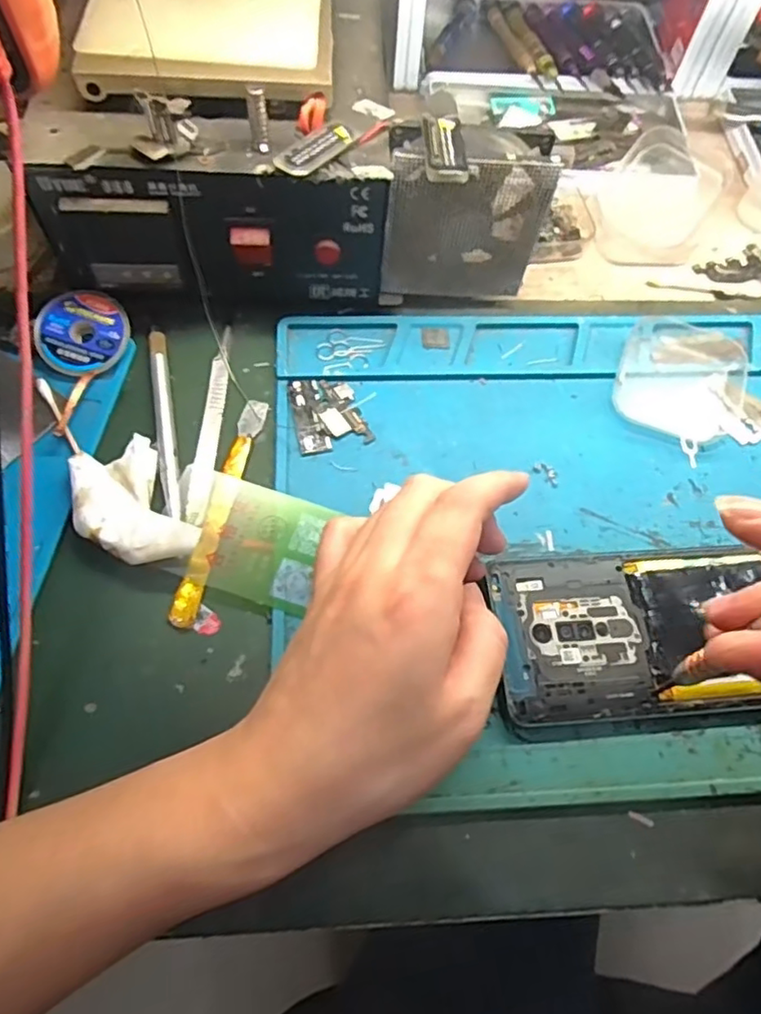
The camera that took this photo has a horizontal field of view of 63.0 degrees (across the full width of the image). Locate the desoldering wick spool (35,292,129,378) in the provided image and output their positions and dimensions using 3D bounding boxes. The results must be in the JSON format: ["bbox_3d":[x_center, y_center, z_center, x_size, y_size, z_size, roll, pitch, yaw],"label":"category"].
[{"bbox_3d":[-0.153,-0.088,0.319,0.045,0.017,0.044,1,64,-2],"label":"desoldering wick spool"}]

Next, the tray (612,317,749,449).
[{"bbox_3d":[0.164,-0.072,0.338,0.066,0.008,0.082,19,65,7],"label":"tray"}]

